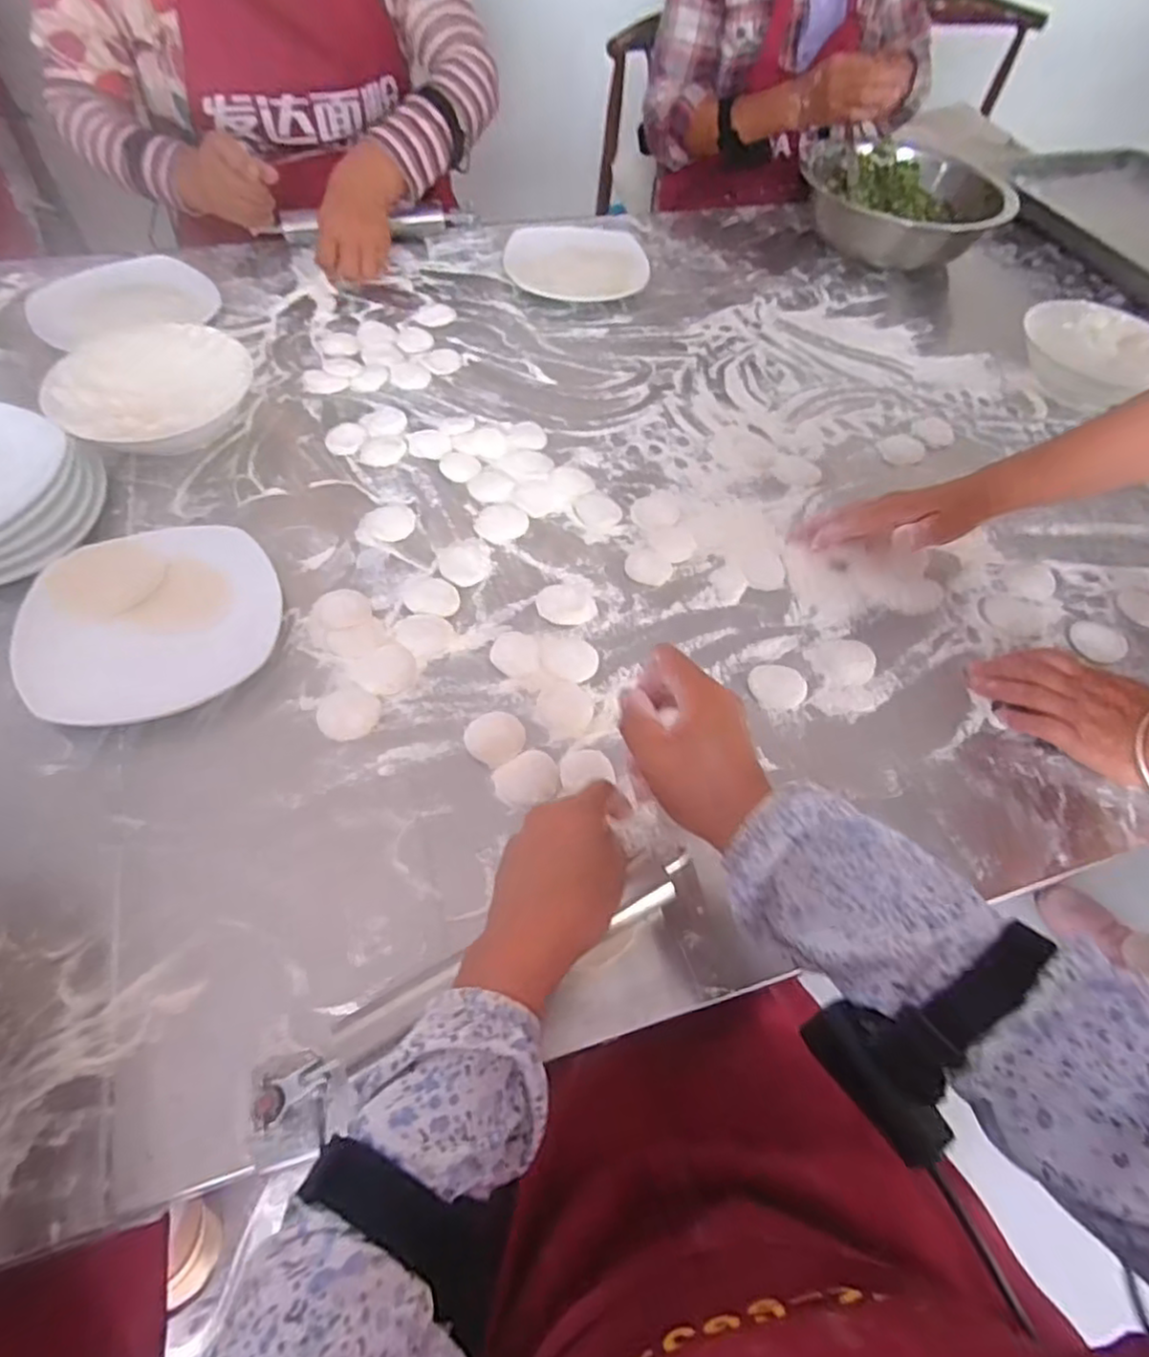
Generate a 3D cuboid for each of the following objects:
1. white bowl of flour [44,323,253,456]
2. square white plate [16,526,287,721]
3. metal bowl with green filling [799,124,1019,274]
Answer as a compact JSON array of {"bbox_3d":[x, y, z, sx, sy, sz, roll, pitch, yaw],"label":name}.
[{"bbox_3d":[-0.387,-0.264,0.646,0.167,0.053,0.135,-20,60,-17],"label":"white bowl of flour"},{"bbox_3d":[-0.318,-0.045,0.523,0.175,0.021,0.156,-15,59,-14],"label":"square white plate"},{"bbox_3d":[0.447,-0.678,0.962,0.259,0.088,0.298,14,57,5],"label":"metal bowl with green filling"}]

